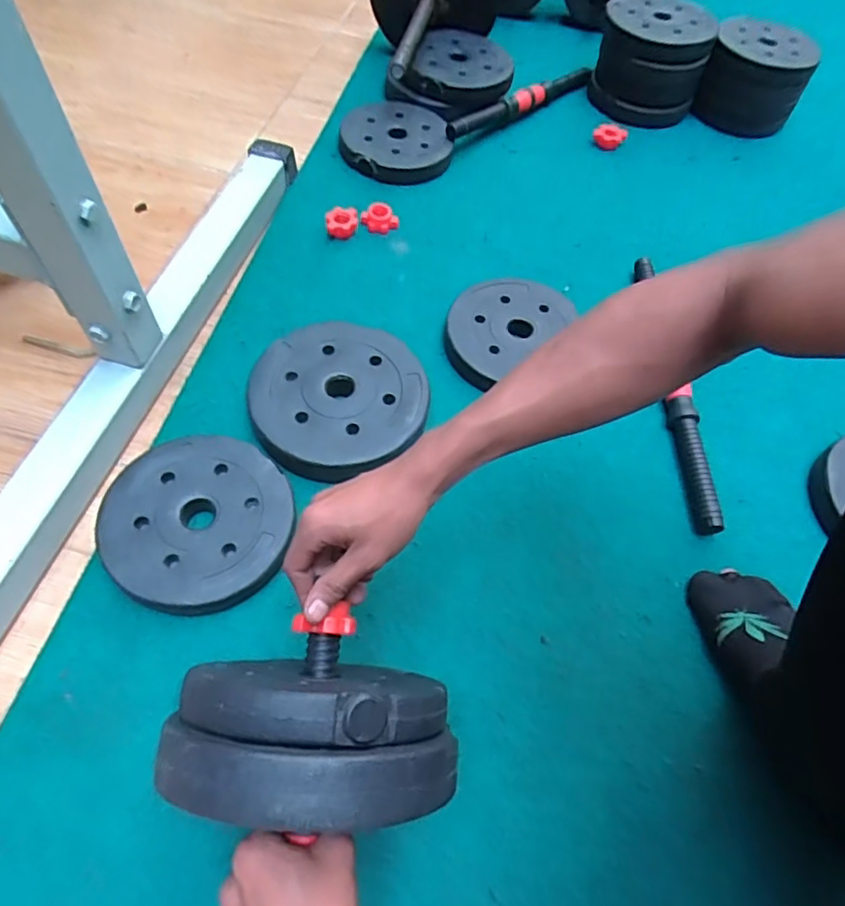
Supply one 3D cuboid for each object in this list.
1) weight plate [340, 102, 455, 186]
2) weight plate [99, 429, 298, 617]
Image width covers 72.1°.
[{"bbox_3d":[-0.038,-0.471,0.876,0.159,0.031,0.157,1,60,-3],"label":"weight plate"},{"bbox_3d":[-0.212,0.064,0.557,0.167,0.037,0.173,1,60,-3],"label":"weight plate"}]

